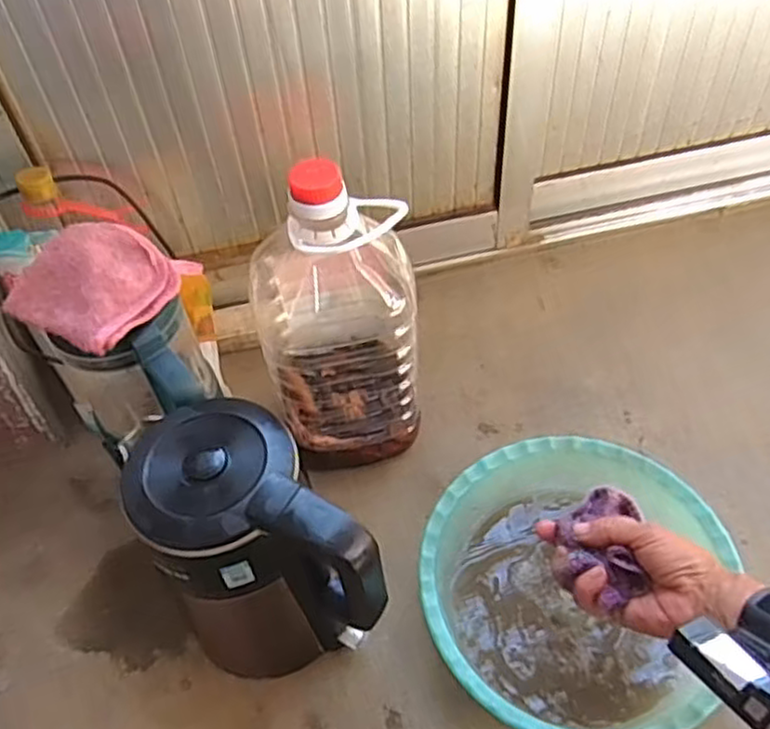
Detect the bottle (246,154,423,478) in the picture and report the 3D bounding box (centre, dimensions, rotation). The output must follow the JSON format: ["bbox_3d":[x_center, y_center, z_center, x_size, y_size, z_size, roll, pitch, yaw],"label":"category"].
[{"bbox_3d":[-0.046,-0.045,0.705,0.155,0.346,0.138,-7,50,0],"label":"bottle"}]

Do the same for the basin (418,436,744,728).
[{"bbox_3d":[0.161,0.204,0.649,0.241,0.089,0.265,-3,50,3],"label":"basin"}]

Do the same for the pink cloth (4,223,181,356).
[{"bbox_3d":[-0.236,-0.071,0.583,0.110,0.041,0.118,22,55,25],"label":"pink cloth"}]

